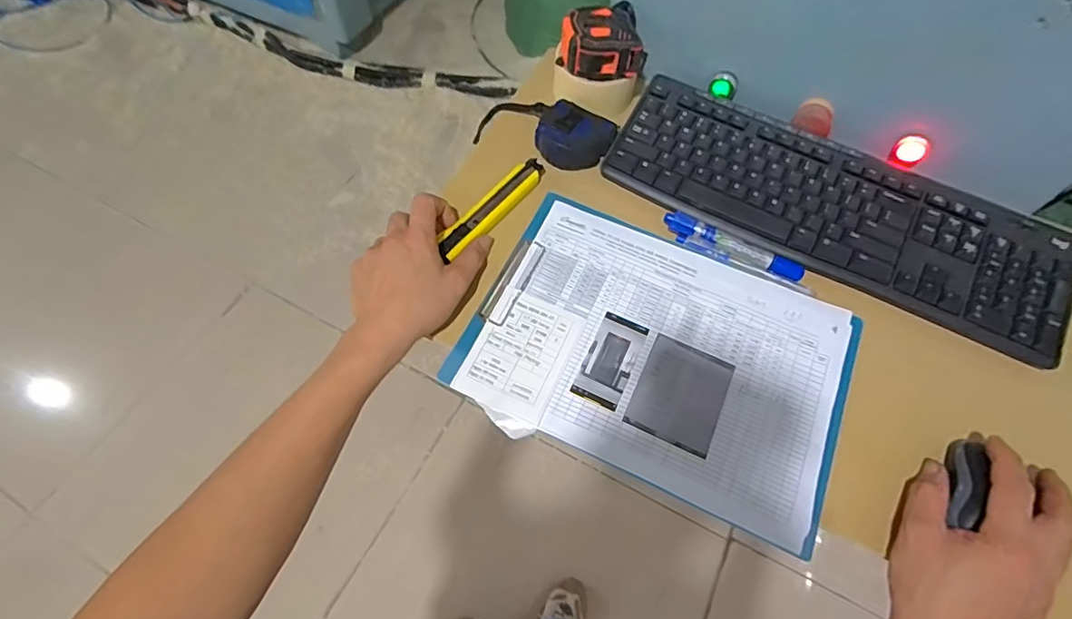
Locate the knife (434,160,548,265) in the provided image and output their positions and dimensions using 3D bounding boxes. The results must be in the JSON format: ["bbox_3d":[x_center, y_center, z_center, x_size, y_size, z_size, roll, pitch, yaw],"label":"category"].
[{"bbox_3d":[-0.040,-0.101,0.525,0.027,0.010,0.145,35,65,15],"label":"knife"}]

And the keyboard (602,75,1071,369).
[{"bbox_3d":[0.287,-0.101,0.519,0.429,0.020,0.141,27,63,13],"label":"keyboard"}]

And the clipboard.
[{"bbox_3d":[0.107,0.036,0.466,0.310,0.010,0.217,24,67,10],"label":"clipboard"}]

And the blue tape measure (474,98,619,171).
[{"bbox_3d":[0.012,-0.193,0.565,0.137,0.040,0.069,24,65,10],"label":"blue tape measure"}]

